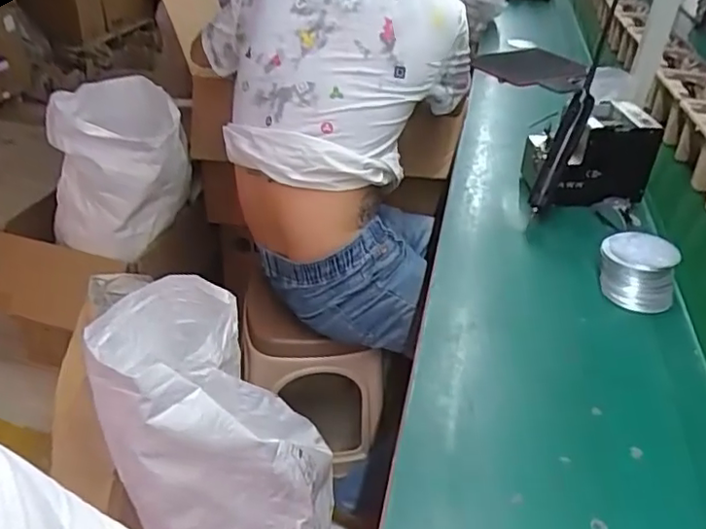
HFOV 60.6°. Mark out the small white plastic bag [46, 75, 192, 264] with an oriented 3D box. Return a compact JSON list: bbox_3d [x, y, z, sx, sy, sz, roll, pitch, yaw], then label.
[{"bbox_3d":[-0.560,-0.262,1.452,0.292,0.300,0.422,-7,38,-17],"label":"small white plastic bag"}]

